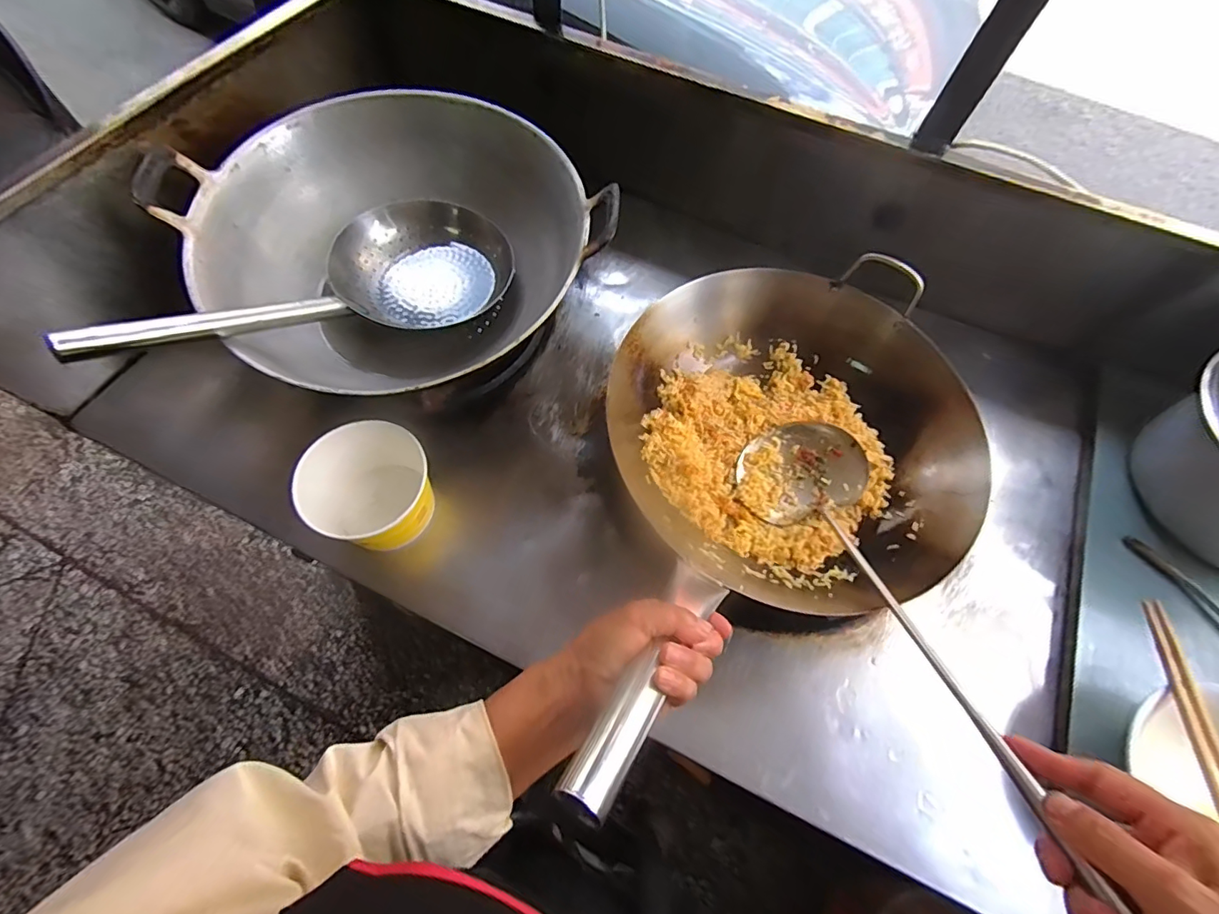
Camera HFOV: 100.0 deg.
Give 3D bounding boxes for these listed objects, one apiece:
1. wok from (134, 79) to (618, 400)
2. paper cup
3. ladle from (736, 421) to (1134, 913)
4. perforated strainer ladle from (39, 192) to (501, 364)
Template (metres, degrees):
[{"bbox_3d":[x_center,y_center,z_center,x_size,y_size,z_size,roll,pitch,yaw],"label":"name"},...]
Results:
[{"bbox_3d":[-0.219,-0.220,0.595,0.417,0.184,0.369,15,64,4],"label":"wok"},{"bbox_3d":[-0.238,0.029,0.512,0.107,0.086,0.121,-18,66,-11],"label":"paper cup"},{"bbox_3d":[0.221,0.117,0.388,0.115,0.071,0.465,-4,33,-5],"label":"ladle"},{"bbox_3d":[-0.295,-0.168,0.529,0.174,0.098,0.410,37,46,14],"label":"perforated strainer ladle"}]

